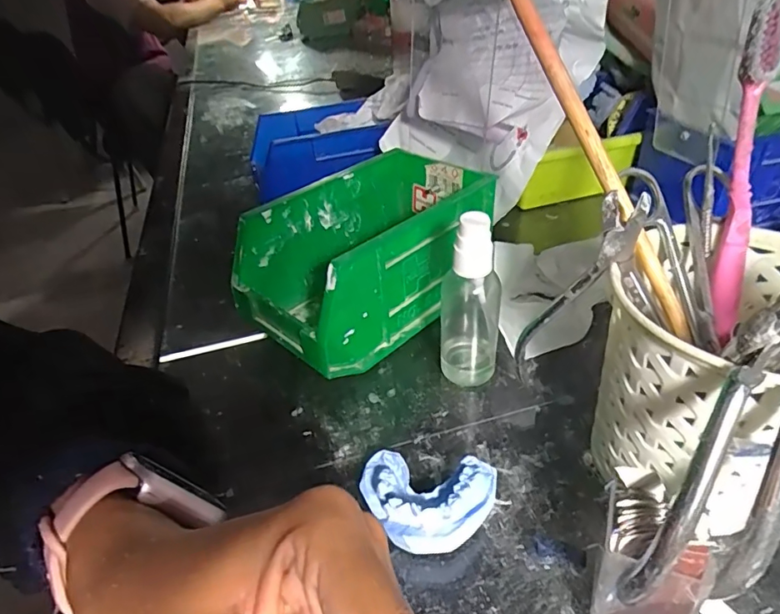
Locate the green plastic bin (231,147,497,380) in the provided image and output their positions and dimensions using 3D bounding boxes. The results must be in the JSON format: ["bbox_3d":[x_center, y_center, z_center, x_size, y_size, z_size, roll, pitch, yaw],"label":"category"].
[{"bbox_3d":[-0.015,-0.035,0.357,0.096,0.089,0.167,29,48,36],"label":"green plastic bin"}]

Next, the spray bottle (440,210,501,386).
[{"bbox_3d":[0.047,-0.004,0.292,0.034,0.110,0.029,3,38,10],"label":"spray bottle"}]

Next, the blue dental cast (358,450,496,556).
[{"bbox_3d":[0.017,0.088,0.243,0.057,0.028,0.058,-3,37,2],"label":"blue dental cast"}]

